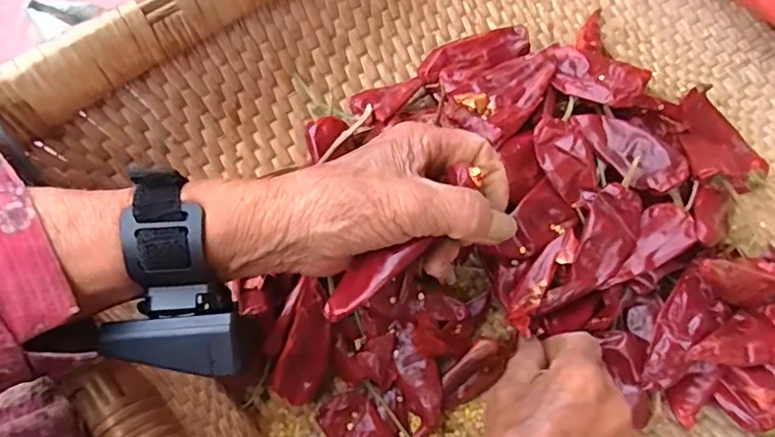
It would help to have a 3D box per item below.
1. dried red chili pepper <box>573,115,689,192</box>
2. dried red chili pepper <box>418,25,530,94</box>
[{"bbox_3d":[0.164,-0.045,0.378,0.034,0.019,0.076,-36,57,-15],"label":"dried red chili pepper"},{"bbox_3d":[0.064,-0.122,0.420,0.084,0.017,0.028,-22,68,-10],"label":"dried red chili pepper"}]

